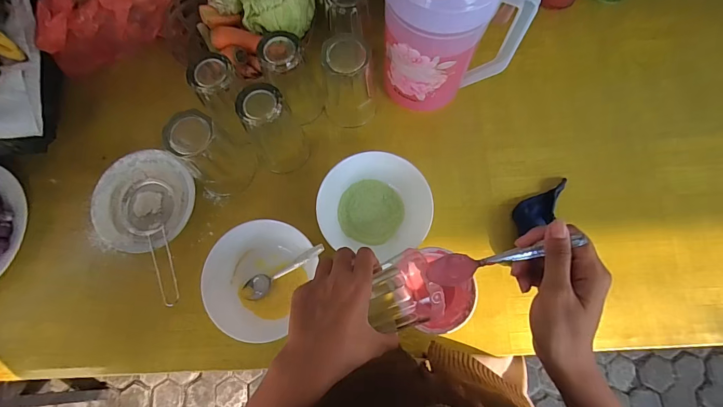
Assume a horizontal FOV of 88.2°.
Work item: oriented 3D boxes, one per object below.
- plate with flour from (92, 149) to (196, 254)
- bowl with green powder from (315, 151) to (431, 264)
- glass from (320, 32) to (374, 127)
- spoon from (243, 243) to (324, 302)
[{"bbox_3d":[-0.296,-0.003,0.520,0.126,0.038,0.138,0,76,2],"label":"plate with flour"},{"bbox_3d":[0.020,0.004,0.494,0.141,0.066,0.121,18,77,6],"label":"bowl with green powder"},{"bbox_3d":[-0.020,-0.164,0.513,0.068,0.117,0.068,0,76,2],"label":"glass"},{"bbox_3d":[-0.101,0.089,0.475,0.133,0.020,0.030,-31,75,19],"label":"spoon"}]

